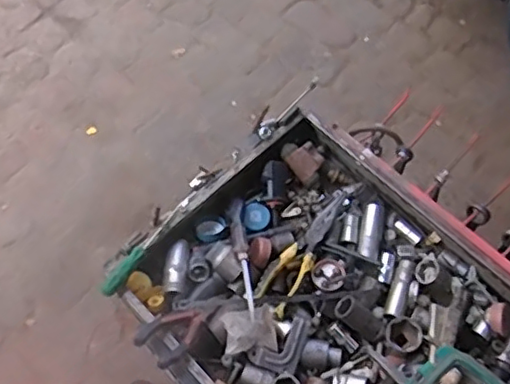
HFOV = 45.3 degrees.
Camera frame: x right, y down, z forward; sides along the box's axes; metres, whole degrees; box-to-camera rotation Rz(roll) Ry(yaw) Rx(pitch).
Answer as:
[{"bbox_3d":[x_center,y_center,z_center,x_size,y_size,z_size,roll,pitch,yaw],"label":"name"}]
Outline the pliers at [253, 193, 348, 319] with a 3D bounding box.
[{"bbox_3d":[0.061,0.068,0.768,0.045,0.023,0.186,28,66,15],"label":"pliers"}]

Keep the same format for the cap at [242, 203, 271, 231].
[{"bbox_3d":[0.001,0.033,0.805,0.039,0.013,0.036,-1,62,1],"label":"cap"}]

